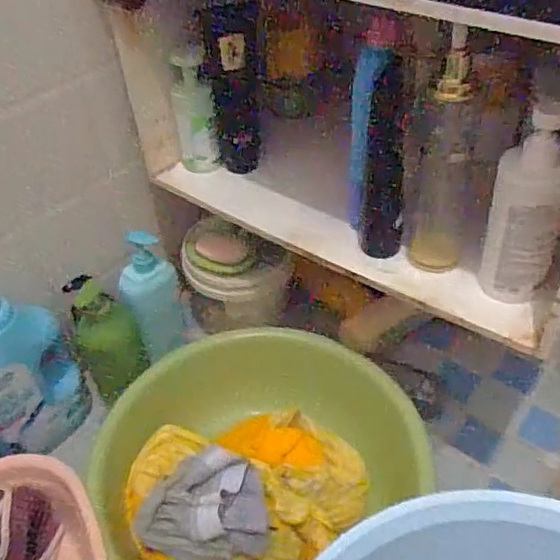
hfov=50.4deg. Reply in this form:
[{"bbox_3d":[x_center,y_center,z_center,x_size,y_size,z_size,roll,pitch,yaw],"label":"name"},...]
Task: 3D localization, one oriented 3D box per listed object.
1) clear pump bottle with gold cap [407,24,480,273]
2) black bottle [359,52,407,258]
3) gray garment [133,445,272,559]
[{"bbox_3d":[0.168,-0.119,0.602,0.053,0.250,0.050,5,43,12],"label":"clear pump bottle with gold cap"},{"bbox_3d":[0.113,-0.122,0.645,0.045,0.214,0.043,2,42,8],"label":"black bottle"},{"bbox_3d":[-0.090,0.272,0.697,0.149,0.068,0.115,-15,42,-10],"label":"gray garment"}]

